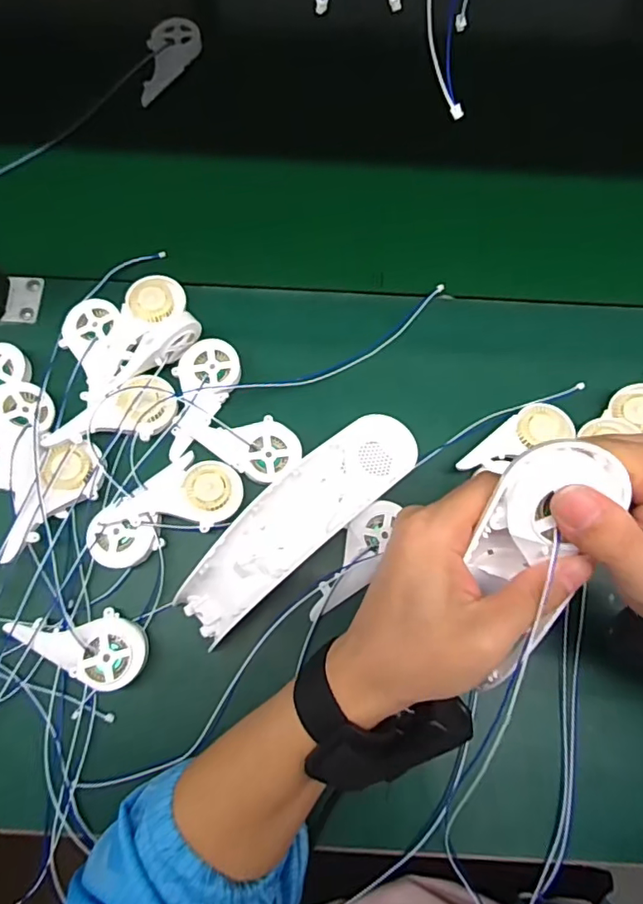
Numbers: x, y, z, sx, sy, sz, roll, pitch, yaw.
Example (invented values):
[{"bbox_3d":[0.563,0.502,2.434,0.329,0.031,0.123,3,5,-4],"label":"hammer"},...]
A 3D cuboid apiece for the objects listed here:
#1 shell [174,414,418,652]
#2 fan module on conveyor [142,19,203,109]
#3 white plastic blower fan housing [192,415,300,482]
[{"bbox_3d":[-0.014,0.042,0.359,0.192,0.041,0.053,-40,78,-10],"label":"shell"},{"bbox_3d":[-0.150,-0.373,0.505,0.040,0.007,0.089,39,82,-20],"label":"fan module on conveyor"},{"bbox_3d":[-0.051,-0.008,0.385,0.072,0.017,0.046,36,78,9],"label":"white plastic blower fan housing"}]

